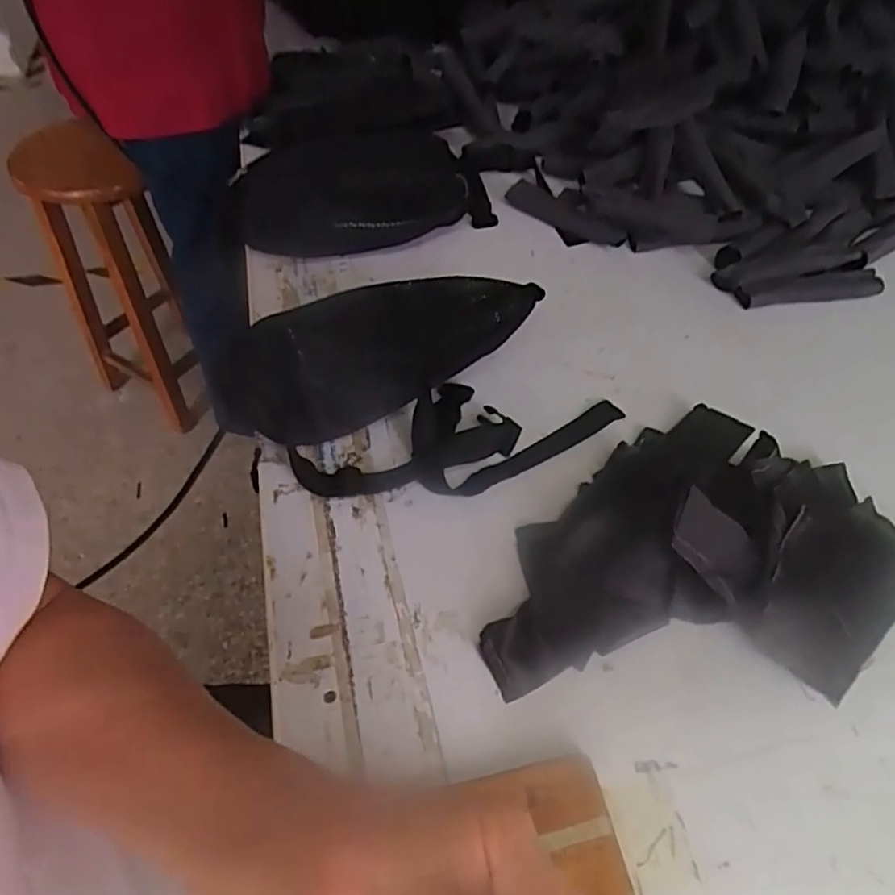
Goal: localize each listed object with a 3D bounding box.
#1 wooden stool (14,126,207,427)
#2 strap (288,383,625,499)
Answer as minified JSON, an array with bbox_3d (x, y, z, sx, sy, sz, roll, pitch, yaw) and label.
[{"bbox_3d":[-0.748,-0.363,1.385,0.266,0.658,0.356,-22,56,-18],"label":"wooden stool"},{"bbox_3d":[0.012,-0.009,0.521,0.266,0.024,0.099,-24,56,-19],"label":"strap"}]

